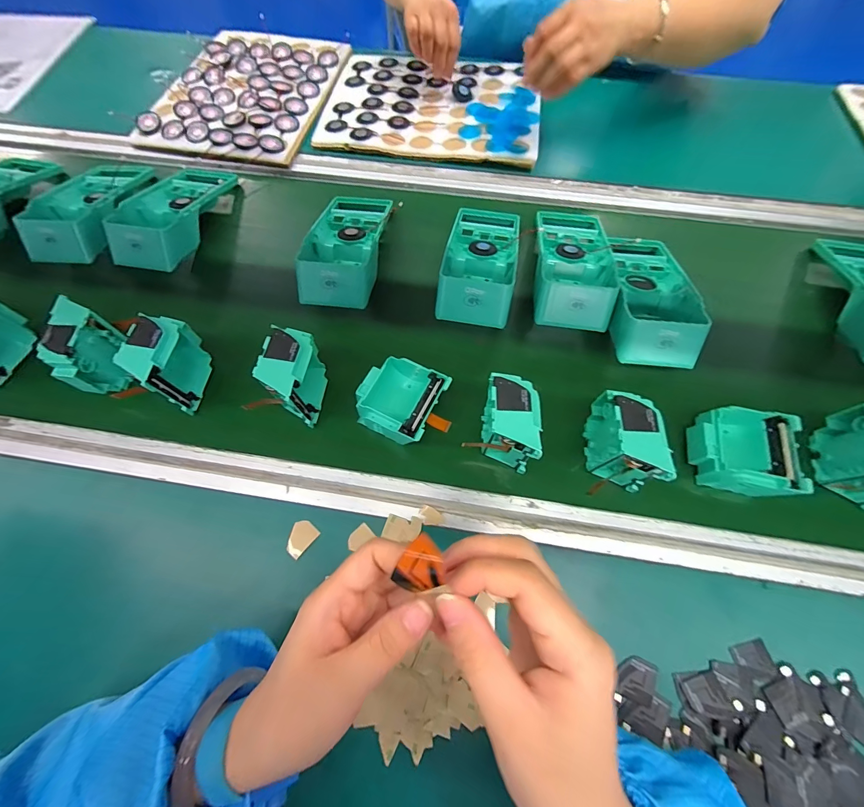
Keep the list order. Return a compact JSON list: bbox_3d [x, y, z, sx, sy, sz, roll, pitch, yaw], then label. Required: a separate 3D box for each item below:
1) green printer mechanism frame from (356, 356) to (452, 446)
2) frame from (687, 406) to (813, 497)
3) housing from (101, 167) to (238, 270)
[{"bbox_3d":[-0.029,0.002,0.376,0.093,0.047,0.077,25,69,13],"label":"green printer mechanism frame"},{"bbox_3d":[0.291,0.045,0.347,0.081,0.035,0.075,10,67,7],"label":"frame"},{"bbox_3d":[-0.332,-0.250,0.475,0.092,0.051,0.191,6,66,5],"label":"housing"}]

